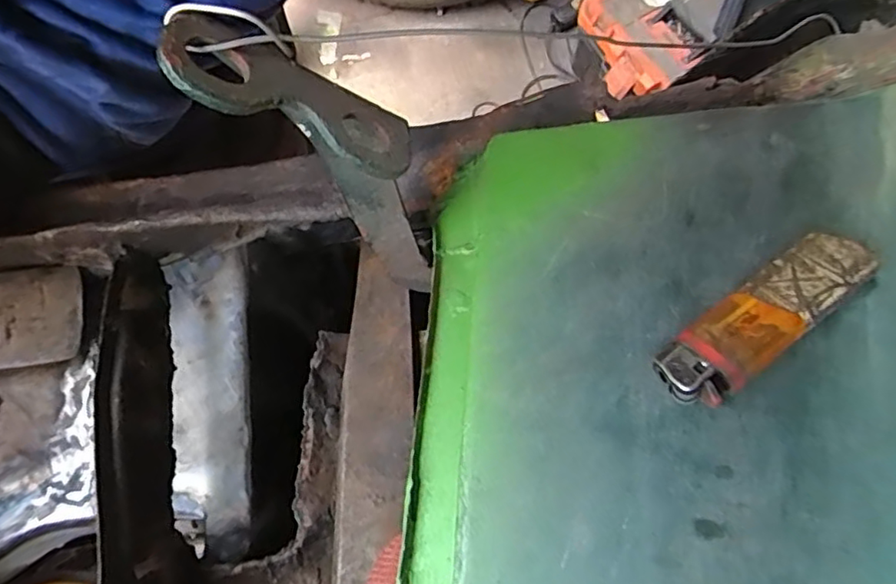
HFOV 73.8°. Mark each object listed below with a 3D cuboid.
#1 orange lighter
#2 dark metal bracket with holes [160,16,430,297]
[{"bbox_3d":[0.102,0.008,0.195,0.076,0.019,0.023,-34,75,-12],"label":"orange lighter"},{"bbox_3d":[-0.038,-0.033,0.216,0.056,0.152,0.024,0,71,-1],"label":"dark metal bracket with holes"}]

